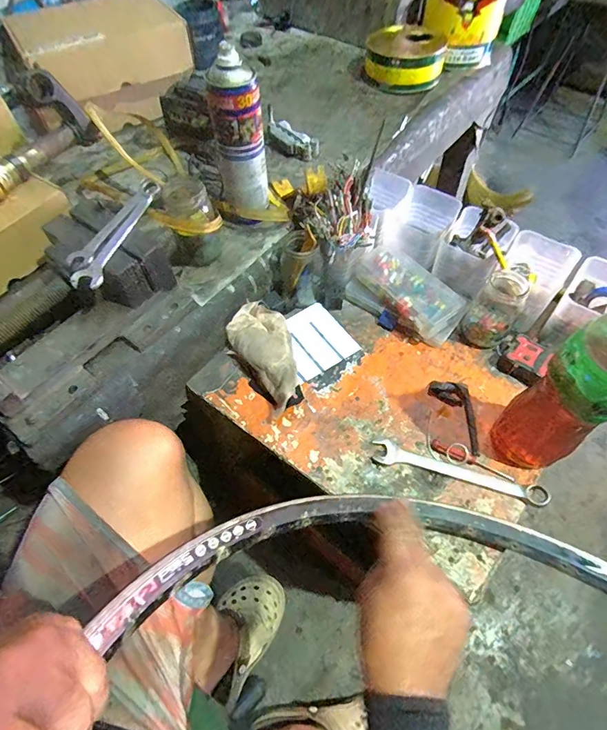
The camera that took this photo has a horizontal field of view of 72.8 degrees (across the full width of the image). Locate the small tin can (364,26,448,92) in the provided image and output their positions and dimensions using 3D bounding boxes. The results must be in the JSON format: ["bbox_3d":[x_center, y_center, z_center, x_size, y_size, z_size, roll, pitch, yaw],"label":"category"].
[{"bbox_3d":[0.213,-0.645,0.875,0.160,0.076,0.150,0,58,0],"label":"small tin can"}]

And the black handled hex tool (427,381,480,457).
[{"bbox_3d":[0.196,0.067,0.536,0.054,0.009,0.102,2,58,1],"label":"black handled hex tool"}]

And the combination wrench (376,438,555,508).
[{"bbox_3d":[0.184,0.131,0.494,0.198,0.016,0.029,17,60,10],"label":"combination wrench"}]

